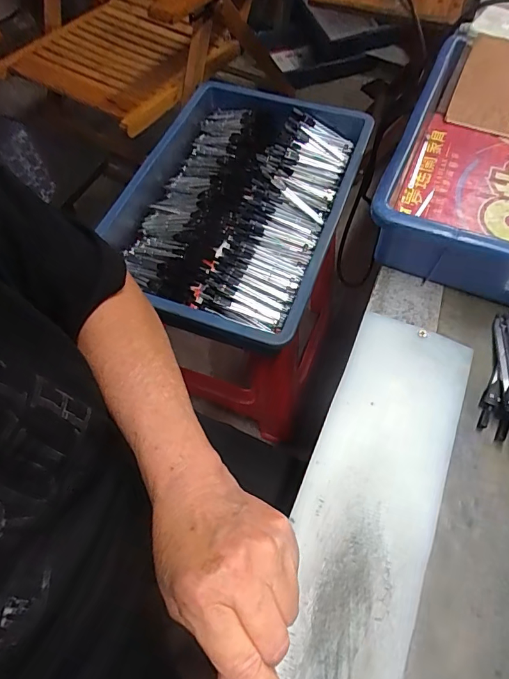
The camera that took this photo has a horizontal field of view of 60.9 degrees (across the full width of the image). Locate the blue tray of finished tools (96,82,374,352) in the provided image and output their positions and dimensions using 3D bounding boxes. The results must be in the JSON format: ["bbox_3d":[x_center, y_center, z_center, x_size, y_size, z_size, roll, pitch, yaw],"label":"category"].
[{"bbox_3d":[-0.035,-0.194,0.621,0.308,0.061,0.419,17,65,11],"label":"blue tray of finished tools"}]

